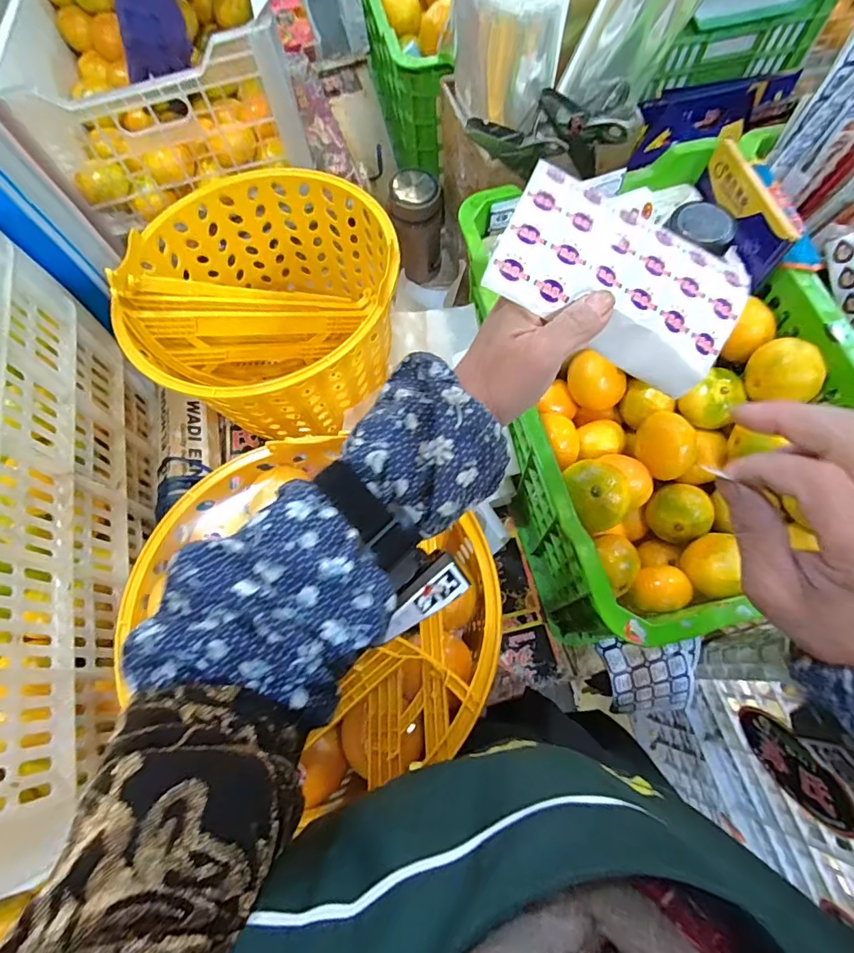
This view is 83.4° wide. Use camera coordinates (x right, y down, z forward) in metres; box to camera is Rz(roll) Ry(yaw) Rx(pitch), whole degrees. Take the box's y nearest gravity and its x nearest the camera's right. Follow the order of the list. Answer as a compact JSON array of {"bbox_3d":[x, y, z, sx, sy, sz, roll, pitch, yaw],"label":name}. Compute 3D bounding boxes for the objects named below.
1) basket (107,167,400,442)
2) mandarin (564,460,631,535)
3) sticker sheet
[{"bbox_3d":[-0.197,-0.214,0.626,0.316,0.177,0.313,-1,71,2],"label":"basket"},{"bbox_3d":[0.161,0.020,0.461,0.056,0.050,0.069,2,71,3],"label":"mandarin"},{"bbox_3d":[0.115,-0.117,0.285,0.147,0.019,0.088,24,81,-9],"label":"sticker sheet"}]

